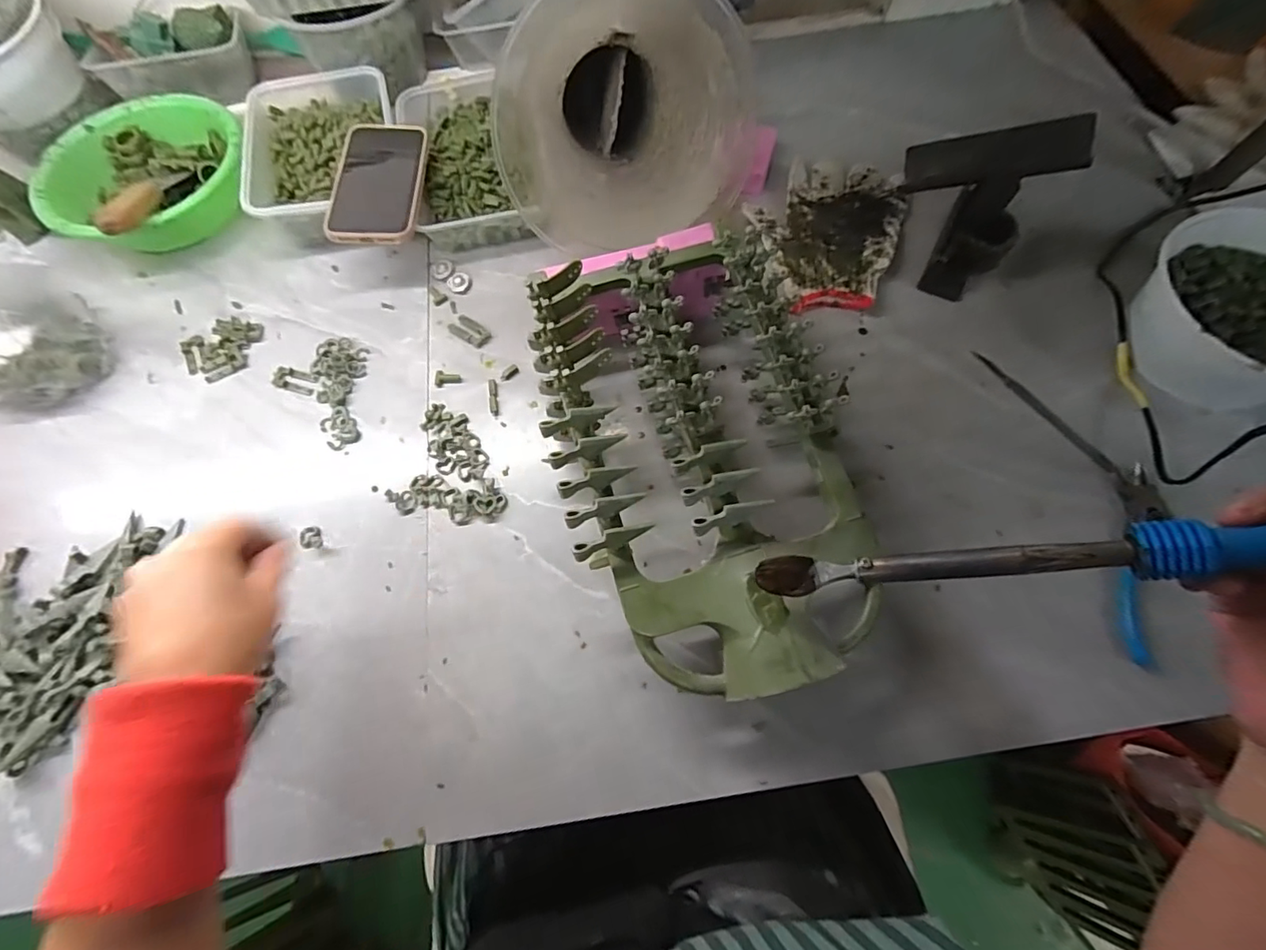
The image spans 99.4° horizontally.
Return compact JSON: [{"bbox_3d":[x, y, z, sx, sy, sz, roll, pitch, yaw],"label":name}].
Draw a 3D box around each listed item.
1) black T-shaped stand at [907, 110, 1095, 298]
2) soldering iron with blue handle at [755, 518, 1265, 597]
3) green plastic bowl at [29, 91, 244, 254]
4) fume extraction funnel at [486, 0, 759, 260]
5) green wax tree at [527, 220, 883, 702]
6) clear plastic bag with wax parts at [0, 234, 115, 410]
[{"bbox_3d":[0.296,-0.242,0.479,0.127,0.112,0.098,31,72,14],"label":"black T-shaped stand"},{"bbox_3d":[0.208,0.042,0.264,0.288,0.031,0.022,-10,65,27],"label":"soldering iron with blue handle"},{"bbox_3d":[-0.507,-0.315,0.570,0.198,0.077,0.193,-1,68,2],"label":"green plastic bowl"},{"bbox_3d":[-0.018,-0.337,0.494,0.215,0.193,0.179,-11,68,-2],"label":"fume extraction funnel"},{"bbox_3d":[0.048,-0.012,0.398,0.200,0.101,0.322,-14,68,-3],"label":"green wax tree"},{"bbox_3d":[-0.576,-0.144,0.475,0.129,0.136,0.124,26,71,13],"label":"clear plastic bag with wax parts"}]

